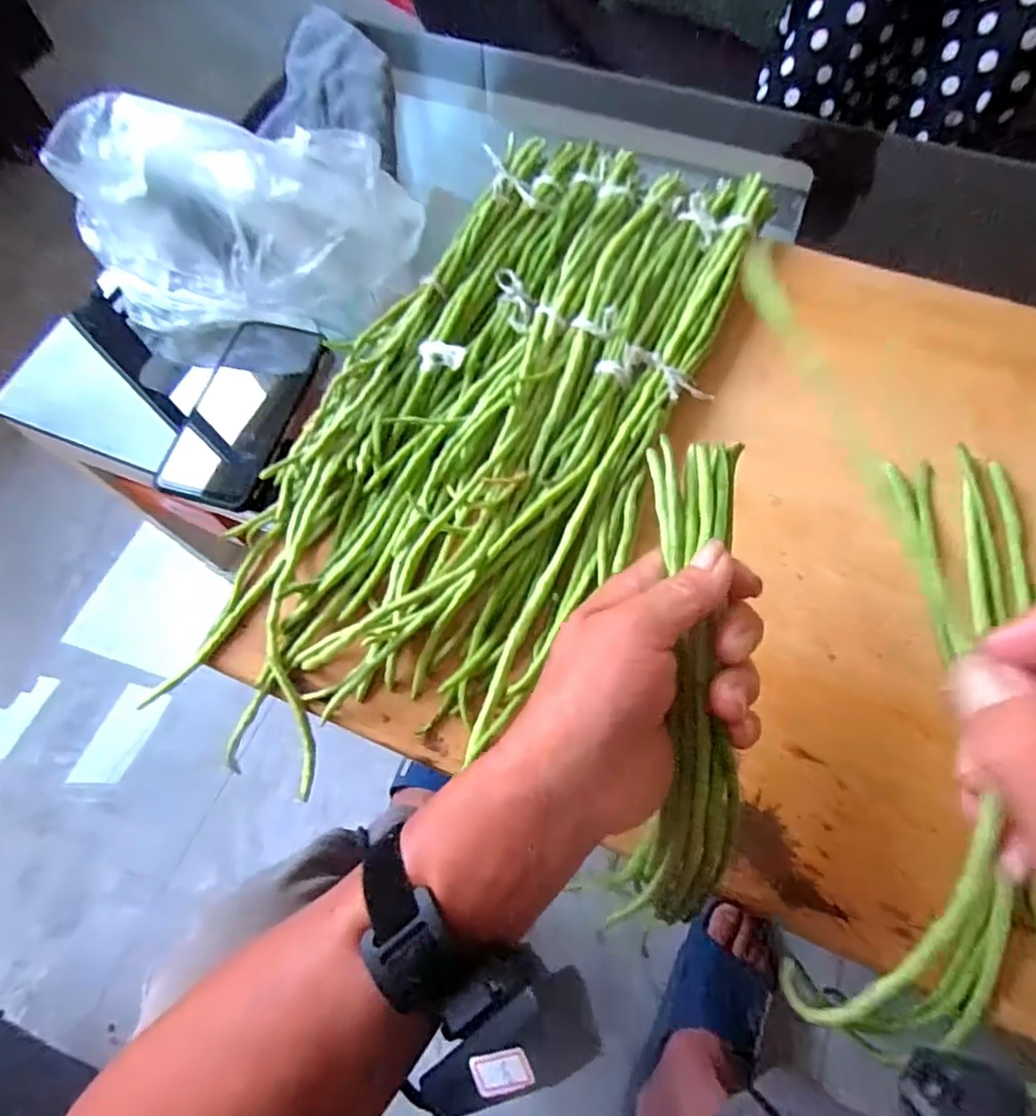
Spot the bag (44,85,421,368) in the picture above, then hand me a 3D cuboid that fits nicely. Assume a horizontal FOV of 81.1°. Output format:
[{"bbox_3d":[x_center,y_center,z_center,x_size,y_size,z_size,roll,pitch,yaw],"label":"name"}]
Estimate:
[{"bbox_3d":[-0.235,-0.269,0.507,0.296,0.161,0.122,-6,68,-1],"label":"bag"}]

